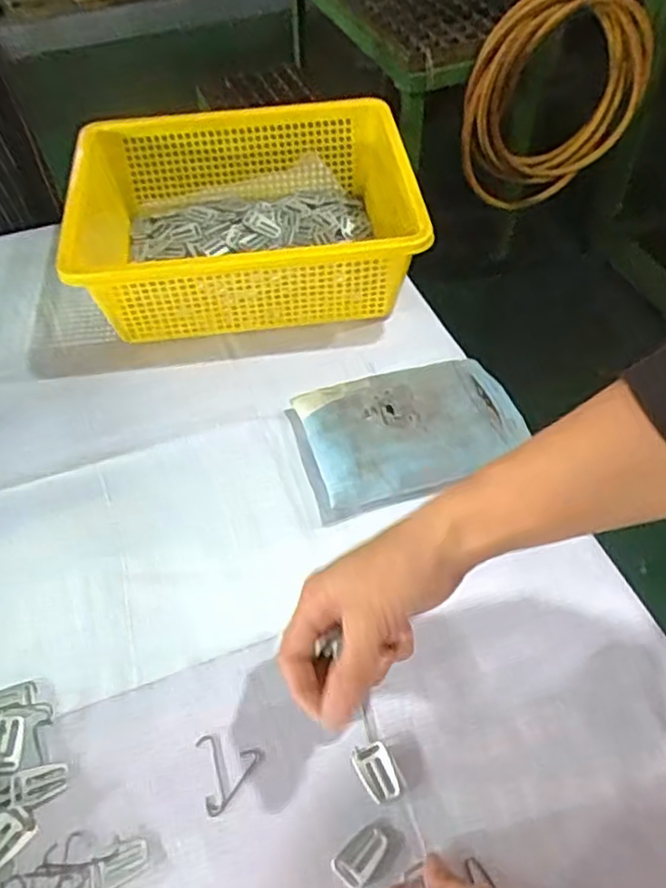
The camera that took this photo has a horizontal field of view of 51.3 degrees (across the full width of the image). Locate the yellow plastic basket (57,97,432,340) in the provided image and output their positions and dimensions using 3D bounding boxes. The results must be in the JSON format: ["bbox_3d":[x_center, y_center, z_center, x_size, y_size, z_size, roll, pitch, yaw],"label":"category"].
[{"bbox_3d":[-0.091,-0.210,0.646,0.308,0.102,0.248,-9,53,-5],"label":"yellow plastic basket"}]

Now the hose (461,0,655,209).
[{"bbox_3d":[0.417,-0.649,1.314,0.374,0.388,0.076,-13,53,-7],"label":"hose"}]

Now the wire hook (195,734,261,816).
[{"bbox_3d":[-0.060,0.189,0.407,0.035,0.004,0.044,-14,53,-9],"label":"wire hook"}]

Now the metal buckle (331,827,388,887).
[{"bbox_3d":[0.016,0.223,0.377,0.032,0.004,0.018,-35,59,-22],"label":"metal buckle"}]

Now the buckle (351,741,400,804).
[{"bbox_3d":[0.025,0.189,0.401,0.021,0.004,0.031,-16,54,-10],"label":"buckle"}]

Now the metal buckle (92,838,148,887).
[{"bbox_3d":[-0.116,0.228,0.376,0.032,0.004,0.017,-28,57,-18],"label":"metal buckle"}]

